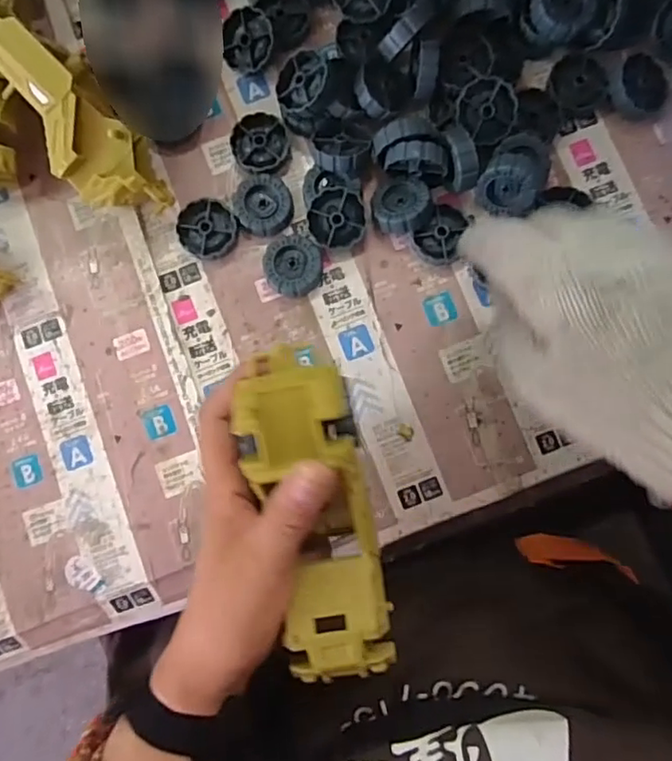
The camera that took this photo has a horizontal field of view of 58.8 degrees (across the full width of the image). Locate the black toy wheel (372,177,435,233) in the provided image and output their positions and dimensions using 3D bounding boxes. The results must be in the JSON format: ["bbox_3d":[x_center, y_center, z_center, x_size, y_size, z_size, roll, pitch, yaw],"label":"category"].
[{"bbox_3d":[0.042,-0.112,0.380,0.036,0.019,0.036,-38,85,2],"label":"black toy wheel"}]

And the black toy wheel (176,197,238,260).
[{"bbox_3d":[-0.084,-0.099,0.389,0.039,0.011,0.037,0,87,5],"label":"black toy wheel"}]

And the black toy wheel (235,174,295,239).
[{"bbox_3d":[-0.047,-0.115,0.388,0.036,0.011,0.037,0,87,5],"label":"black toy wheel"}]

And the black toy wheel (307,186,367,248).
[{"bbox_3d":[0.001,-0.105,0.383,0.037,0.010,0.036,-3,115,-5],"label":"black toy wheel"}]

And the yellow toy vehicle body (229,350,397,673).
[{"bbox_3d":[-0.006,0.068,0.302,0.055,0.051,0.167,-12,98,4],"label":"yellow toy vehicle body"}]

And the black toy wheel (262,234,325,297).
[{"bbox_3d":[-0.027,-0.074,0.388,0.036,0.012,0.039,-1,87,5],"label":"black toy wheel"}]

